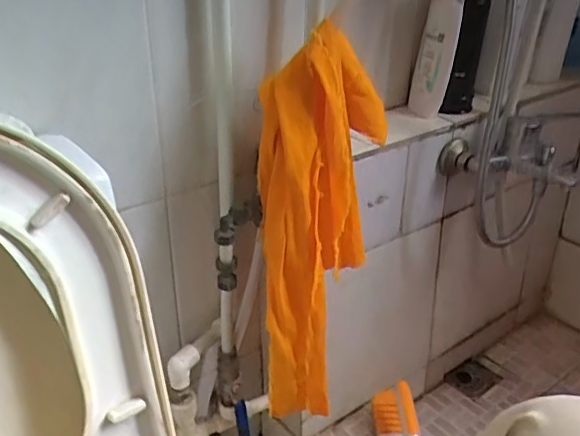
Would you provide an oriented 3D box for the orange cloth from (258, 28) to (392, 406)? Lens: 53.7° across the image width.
[{"bbox_3d":[0.029,0.030,0.737,0.132,0.485,0.082,-17,33,-33],"label":"orange cloth"}]

